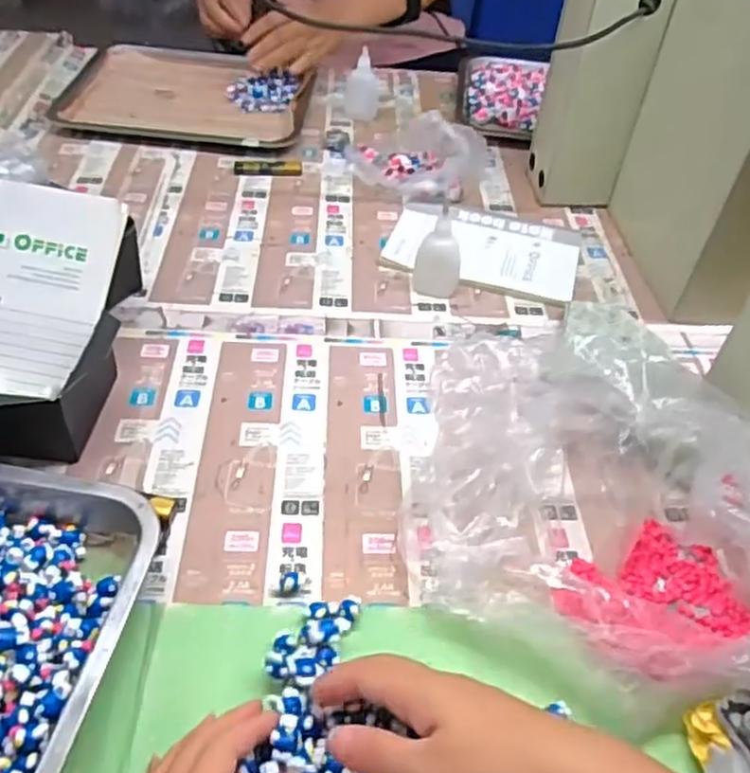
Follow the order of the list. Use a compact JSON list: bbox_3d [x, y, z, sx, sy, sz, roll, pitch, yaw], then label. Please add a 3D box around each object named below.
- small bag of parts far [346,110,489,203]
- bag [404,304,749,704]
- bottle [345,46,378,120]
[{"bbox_3d":[0.051,-0.294,0.856,0.164,0.056,0.163,7,42,1],"label":"small bag of parts far"},{"bbox_3d":[0.155,0.070,0.466,0.281,0.119,0.204,21,47,15],"label":"bag"},{"bbox_3d":[-0.016,-0.388,0.928,0.045,0.077,0.039,3,45,-3],"label":"bottle"}]

